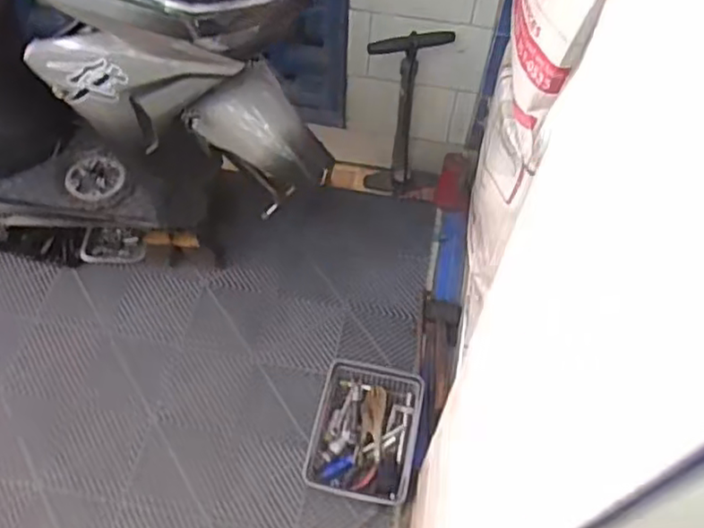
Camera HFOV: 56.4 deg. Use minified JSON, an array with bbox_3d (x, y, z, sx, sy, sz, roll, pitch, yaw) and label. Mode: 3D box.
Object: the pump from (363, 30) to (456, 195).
[{"bbox_3d":[0.145,-0.397,1.788,0.203,0.528,0.093,15,59,8],"label":"pump"}]

